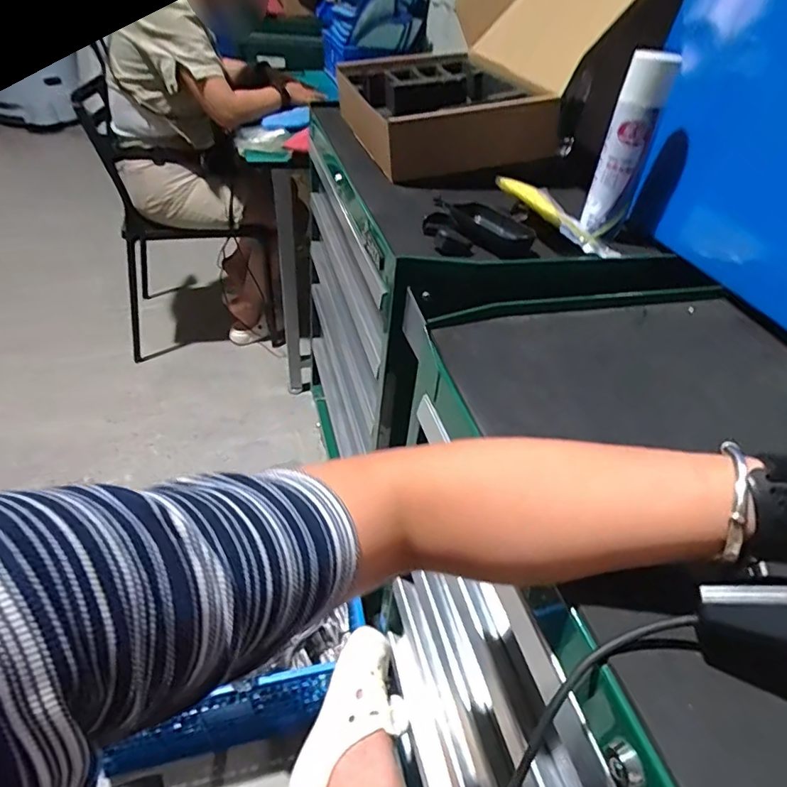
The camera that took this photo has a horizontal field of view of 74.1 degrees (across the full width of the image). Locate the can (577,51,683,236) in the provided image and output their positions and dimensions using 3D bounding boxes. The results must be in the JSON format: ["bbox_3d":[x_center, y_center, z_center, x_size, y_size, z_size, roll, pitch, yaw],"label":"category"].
[{"bbox_3d":[0.272,-0.285,0.611,0.048,0.188,0.046,21,43,17],"label":"can"}]

